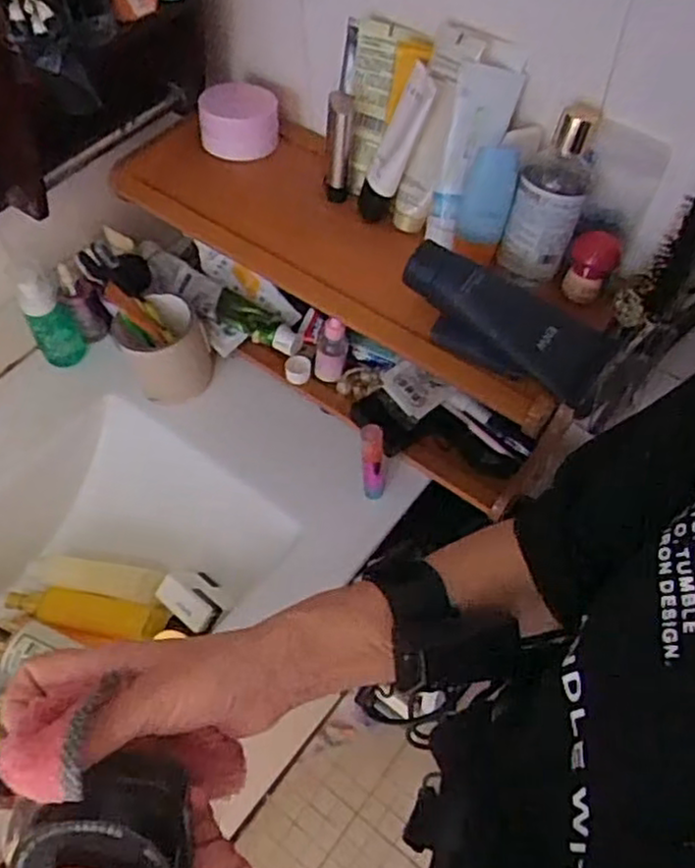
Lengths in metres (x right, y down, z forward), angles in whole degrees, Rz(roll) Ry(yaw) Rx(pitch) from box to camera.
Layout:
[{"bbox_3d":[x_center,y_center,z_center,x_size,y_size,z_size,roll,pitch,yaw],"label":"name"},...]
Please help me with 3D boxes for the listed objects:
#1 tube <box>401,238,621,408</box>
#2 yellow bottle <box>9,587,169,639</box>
[{"bbox_3d":[0.126,-0.092,0.565,0.178,0.043,0.064,33,60,3],"label":"tube"},{"bbox_3d":[-0.289,0.188,0.752,0.176,0.031,0.039,7,55,7],"label":"yellow bottle"}]

